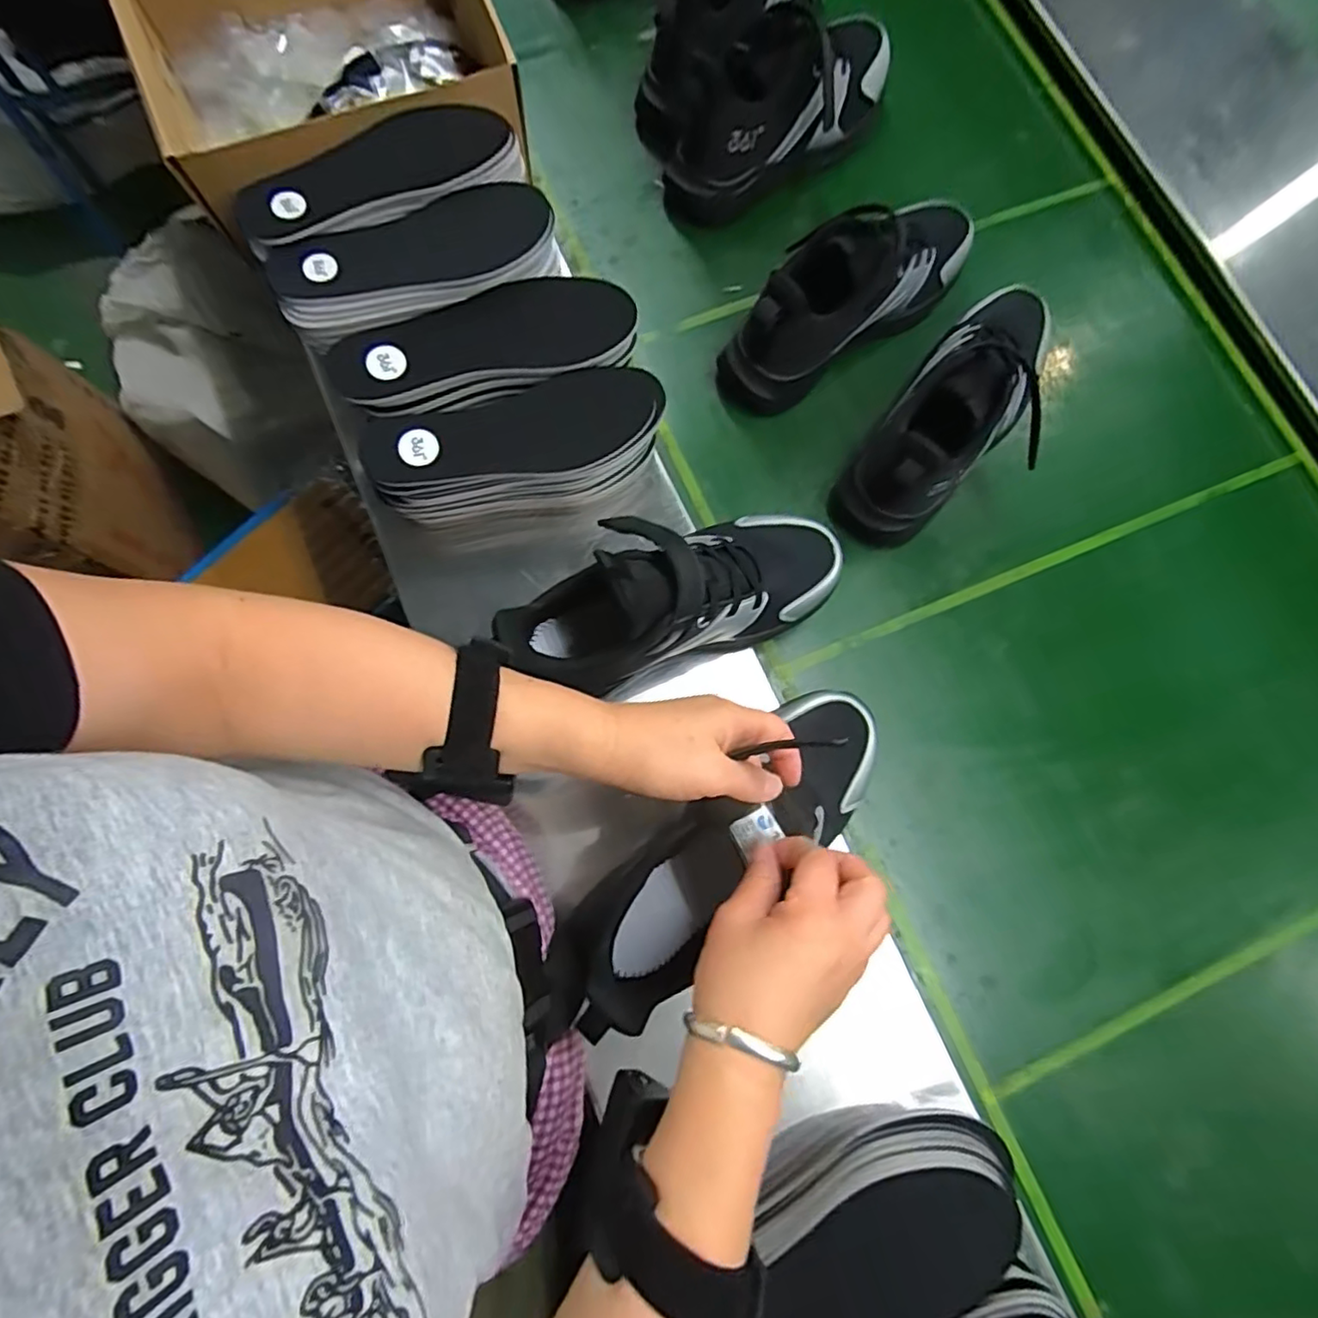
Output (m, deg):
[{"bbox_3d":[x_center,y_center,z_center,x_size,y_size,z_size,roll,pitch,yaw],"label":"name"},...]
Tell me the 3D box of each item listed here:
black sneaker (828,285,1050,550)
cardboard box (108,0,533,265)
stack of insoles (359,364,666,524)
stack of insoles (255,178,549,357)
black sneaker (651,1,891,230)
[{"bbox_3d":[0.242,-0.215,0.505,0.084,0.113,0.246,37,80,5],"label":"black sneaker"},{"bbox_3d":[-0.266,-0.485,0.502,0.273,0.107,0.241,-22,81,-6],"label":"cardboard box"},{"bbox_3d":[-0.102,-0.158,0.480,0.220,0.073,0.075,-17,80,-5],"label":"stack of insoles"},{"bbox_3d":[-0.179,-0.295,0.462,0.206,0.032,0.073,-22,81,-6],"label":"stack of insoles"},{"bbox_3d":[0.118,-0.525,0.571,0.251,0.106,0.101,-32,82,-7],"label":"black sneaker"}]

